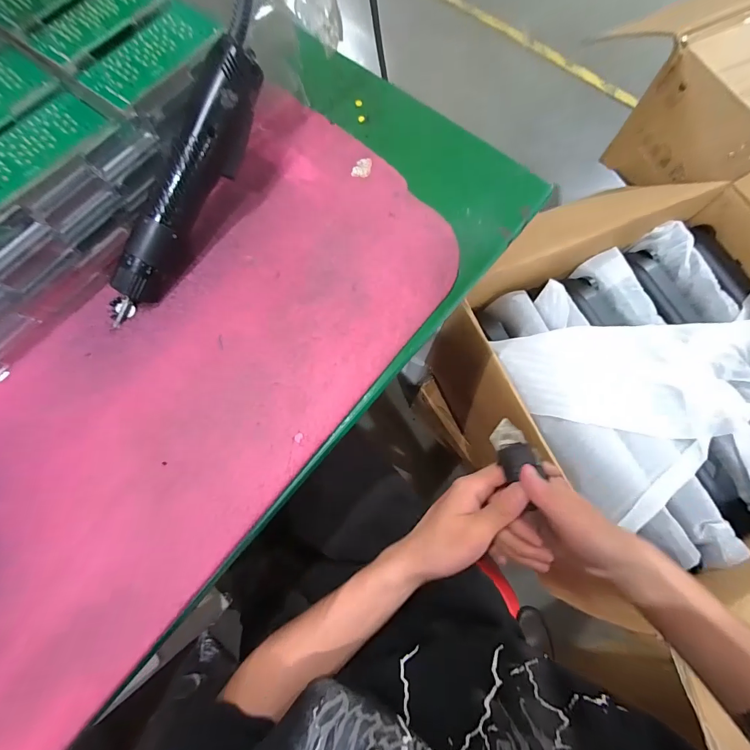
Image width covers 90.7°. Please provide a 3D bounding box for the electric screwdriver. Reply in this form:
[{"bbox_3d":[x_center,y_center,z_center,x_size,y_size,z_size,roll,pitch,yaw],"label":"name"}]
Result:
[{"bbox_3d":[-0.146,-0.136,0.281,0.029,0.033,0.213,35,99,8],"label":"electric screwdriver"}]

